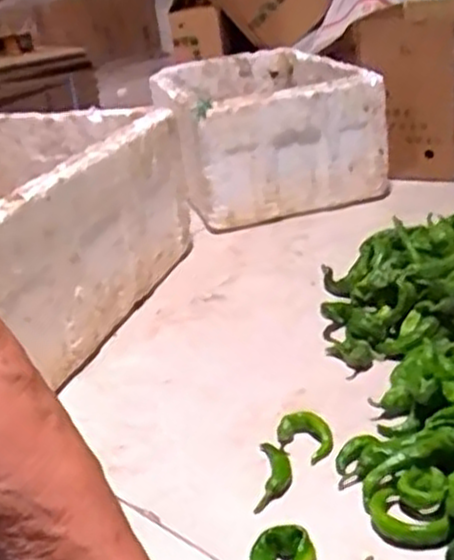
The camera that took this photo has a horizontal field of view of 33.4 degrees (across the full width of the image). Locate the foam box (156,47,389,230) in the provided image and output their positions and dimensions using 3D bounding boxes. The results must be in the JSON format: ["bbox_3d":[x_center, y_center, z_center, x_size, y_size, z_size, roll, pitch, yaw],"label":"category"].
[{"bbox_3d":[0.072,-0.312,1.569,0.369,0.239,0.536,-11,25,-6],"label":"foam box"}]

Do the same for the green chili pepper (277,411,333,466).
[{"bbox_3d":[0.084,0.158,0.774,0.055,0.025,0.048,13,32,39],"label":"green chili pepper"}]

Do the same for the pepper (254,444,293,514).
[{"bbox_3d":[0.046,0.186,0.729,0.033,0.019,0.089,-4,25,9],"label":"pepper"}]

